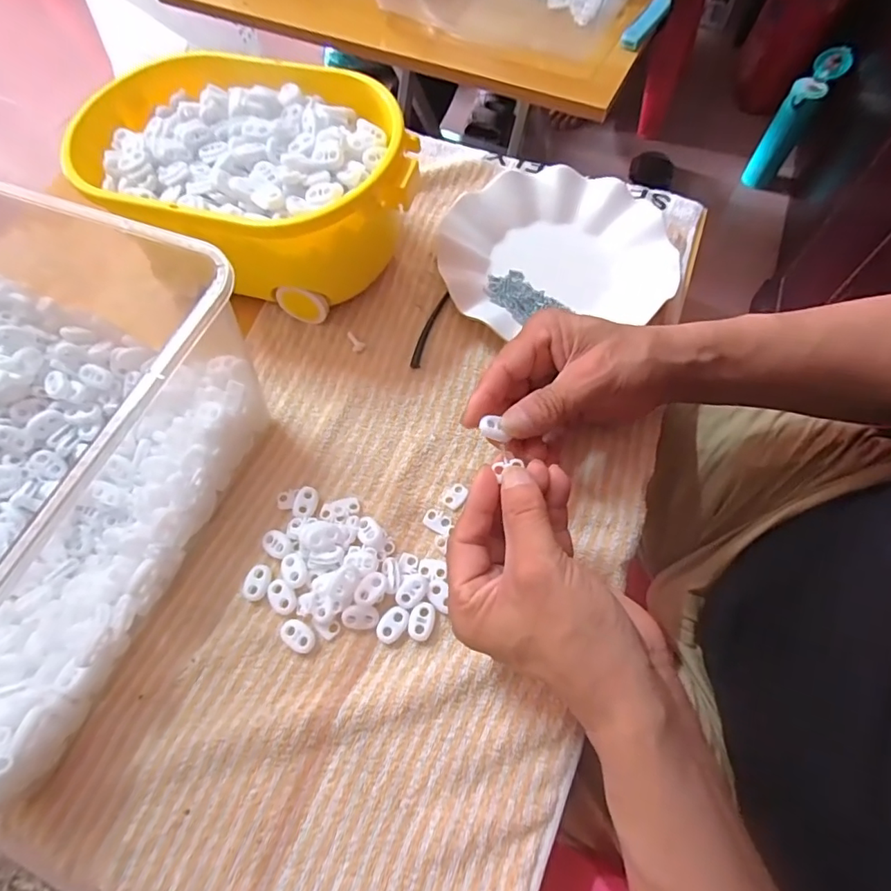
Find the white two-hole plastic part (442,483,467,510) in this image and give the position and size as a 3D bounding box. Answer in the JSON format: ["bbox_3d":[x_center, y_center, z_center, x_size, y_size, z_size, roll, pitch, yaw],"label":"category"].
[{"bbox_3d":[0.007,0.034,0.342,0.012,0.004,0.019,33,70,16],"label":"white two-hole plastic part"}]

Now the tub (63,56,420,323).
[{"bbox_3d":[-0.141,-0.193,0.395,0.247,0.104,0.163,12,66,8],"label":"tub"}]

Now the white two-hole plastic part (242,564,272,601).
[{"bbox_3d":[-0.118,0.087,0.321,0.015,0.007,0.022,10,66,6],"label":"white two-hole plastic part"}]

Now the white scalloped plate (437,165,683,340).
[{"bbox_3d":[0.087,-0.162,0.418,0.180,0.023,0.160,-9,65,-2],"label":"white scalloped plate"}]

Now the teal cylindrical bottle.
[{"bbox_3d":[0.745,-0.687,1.089,0.068,0.245,0.151,36,71,17],"label":"teal cylindrical bottle"}]

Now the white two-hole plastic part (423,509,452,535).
[{"bbox_3d":[-0.005,0.050,0.335,0.019,0.004,0.013,28,69,14],"label":"white two-hole plastic part"}]

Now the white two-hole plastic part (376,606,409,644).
[{"bbox_3d":[-0.032,0.110,0.308,0.015,0.006,0.022,32,70,15],"label":"white two-hole plastic part"}]

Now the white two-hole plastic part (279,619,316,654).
[{"bbox_3d":[-0.089,0.116,0.307,0.023,0.007,0.015,28,69,14],"label":"white two-hole plastic part"}]

